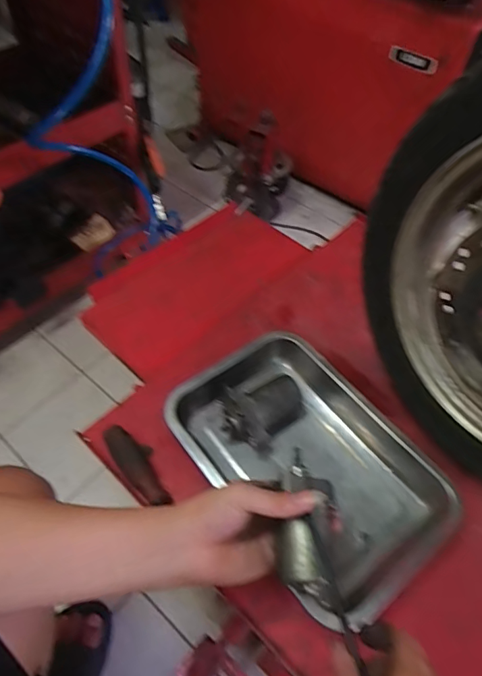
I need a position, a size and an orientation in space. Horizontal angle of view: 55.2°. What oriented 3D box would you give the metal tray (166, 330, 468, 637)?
[{"bbox_3d":[0.081,0.137,0.539,0.227,0.067,0.308,-32,62,-23],"label":"metal tray"}]

